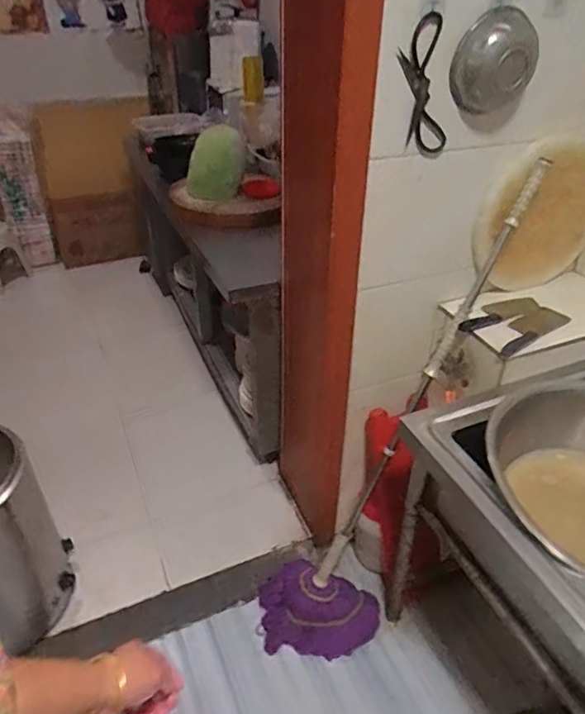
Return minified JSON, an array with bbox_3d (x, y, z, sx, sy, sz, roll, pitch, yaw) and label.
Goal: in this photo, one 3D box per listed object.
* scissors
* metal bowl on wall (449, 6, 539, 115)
[{"bbox_3d":[0.266,-0.540,1.105,0.137,0.252,0.010,-12,38,-18],"label":"scissors"},{"bbox_3d":[0.406,-0.588,1.102,0.166,0.171,0.079,-16,39,-23],"label":"metal bowl on wall"}]

